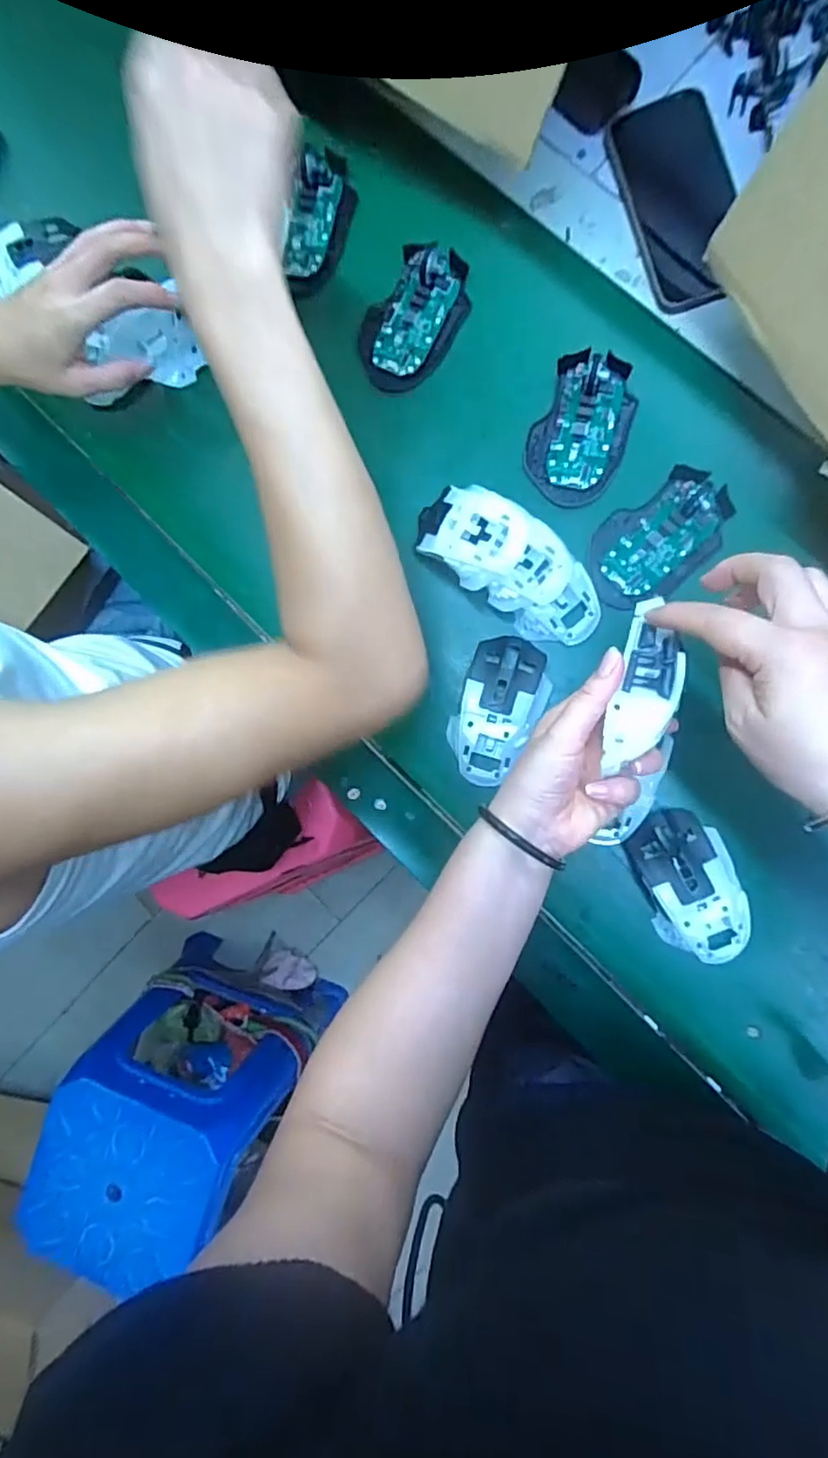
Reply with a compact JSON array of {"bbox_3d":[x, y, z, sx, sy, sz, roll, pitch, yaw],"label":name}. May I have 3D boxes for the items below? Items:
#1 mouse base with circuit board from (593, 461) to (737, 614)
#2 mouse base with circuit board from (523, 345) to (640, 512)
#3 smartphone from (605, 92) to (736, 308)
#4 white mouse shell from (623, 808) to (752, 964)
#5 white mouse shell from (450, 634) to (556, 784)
[{"bbox_3d":[0.188,-0.147,0.476,0.115,0.017,0.071,-39,83,6],"label":"mouse base with circuit board"},{"bbox_3d":[0.132,-0.236,0.487,0.071,0.021,0.111,20,92,9],"label":"mouse base with circuit board"},{"bbox_3d":[0.210,-0.416,0.488,0.076,0.012,0.173,-16,86,8],"label":"smartphone"},{"bbox_3d":[0.207,0.118,0.457,0.067,0.040,0.119,-21,85,8],"label":"white mouse shell"},{"bbox_3d":[0.065,-0.014,0.482,0.063,0.032,0.114,21,92,9],"label":"white mouse shell"}]

